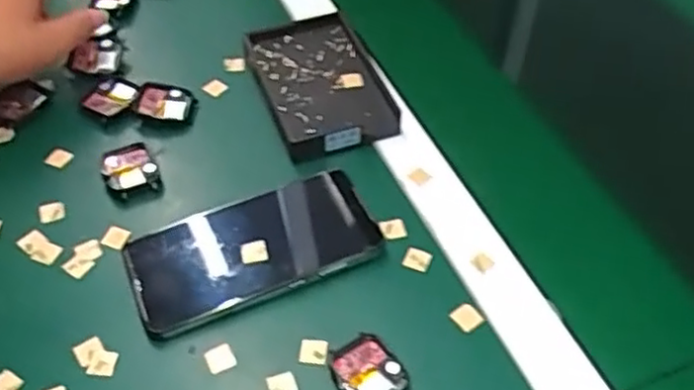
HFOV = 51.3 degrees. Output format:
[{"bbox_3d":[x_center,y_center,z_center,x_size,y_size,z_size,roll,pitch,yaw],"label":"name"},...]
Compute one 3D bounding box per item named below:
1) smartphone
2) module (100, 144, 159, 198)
[{"bbox_3d":[-0.063,0.036,0.489,0.162,0.013,0.077,-19,53,-17],"label":"smartphone"},{"bbox_3d":[-0.160,-0.018,0.533,0.036,0.010,0.042,-23,55,-20],"label":"module"}]

